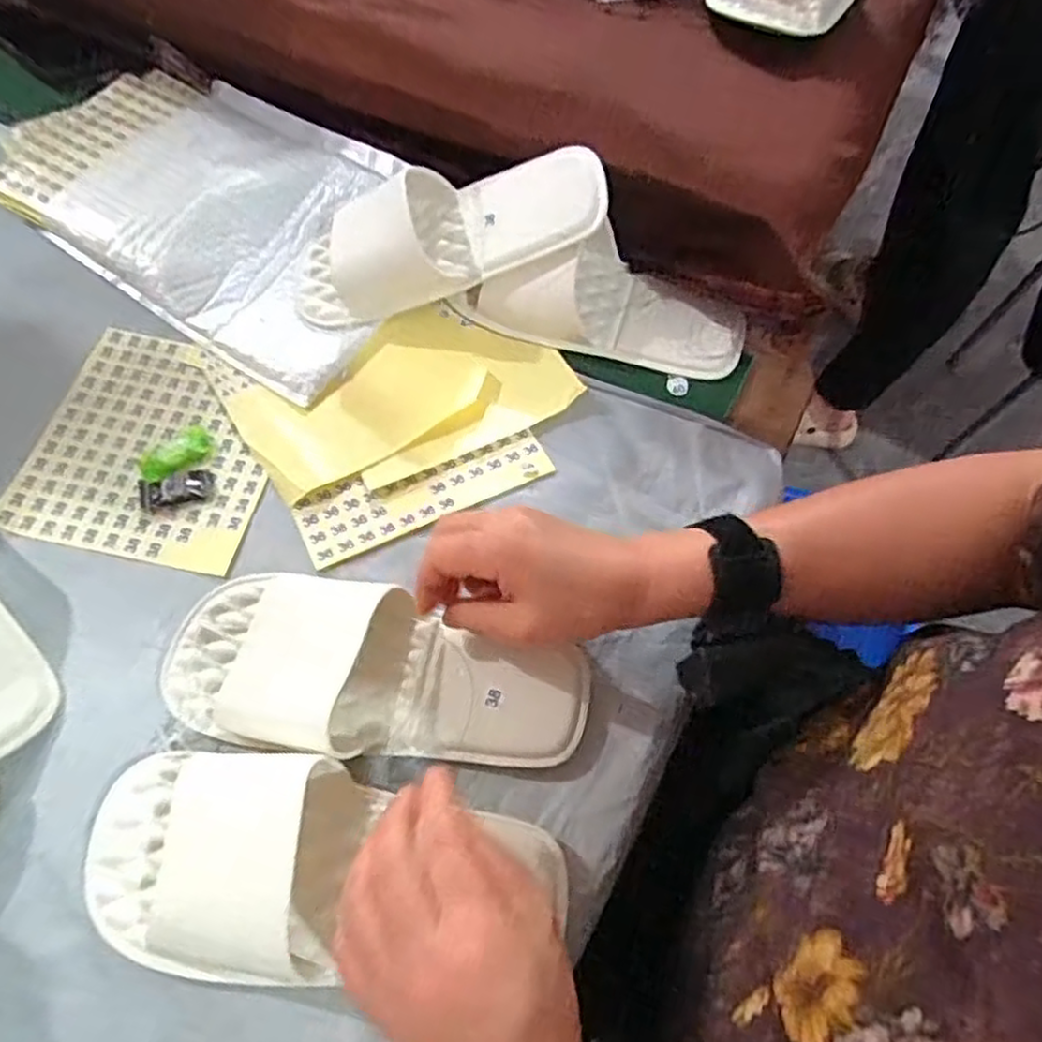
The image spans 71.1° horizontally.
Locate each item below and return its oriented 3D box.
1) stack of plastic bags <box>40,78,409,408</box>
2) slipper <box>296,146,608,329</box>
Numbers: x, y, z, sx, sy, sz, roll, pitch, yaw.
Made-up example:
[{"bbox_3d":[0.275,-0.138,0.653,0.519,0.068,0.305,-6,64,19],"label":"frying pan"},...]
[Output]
[{"bbox_3d":[-0.206,-0.233,0.573,0.271,0.030,0.208,33,66,13],"label":"stack of plastic bags"},{"bbox_3d":[-0.059,-0.215,0.517,0.234,0.060,0.101,-16,64,8],"label":"slipper"}]

